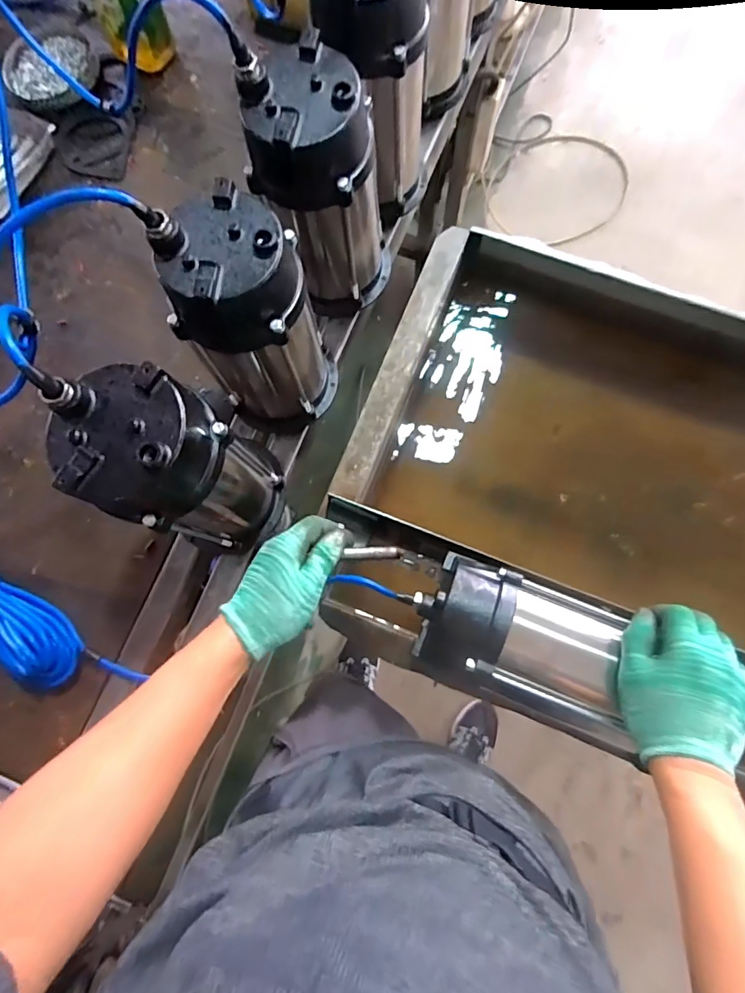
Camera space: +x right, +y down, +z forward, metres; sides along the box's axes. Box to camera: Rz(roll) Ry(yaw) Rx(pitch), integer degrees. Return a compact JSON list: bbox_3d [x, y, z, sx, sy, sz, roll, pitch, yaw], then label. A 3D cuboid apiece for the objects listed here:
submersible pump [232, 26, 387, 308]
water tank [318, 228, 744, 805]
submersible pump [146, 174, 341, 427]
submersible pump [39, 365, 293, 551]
[{"bbox_3d":[-0.049,-0.327,0.557,0.132,0.261,0.111,-2,78,1],"label":"submersible pump"},{"bbox_3d":[0.349,0.015,0.706,0.753,0.223,0.598,21,79,6],"label":"water tank"},{"bbox_3d":[-0.118,-0.176,0.525,0.124,0.266,0.117,0,78,2],"label":"submersible pump"},{"bbox_3d":[-0.179,-0.023,0.496,0.126,0.263,0.122,23,80,6],"label":"submersible pump"}]

